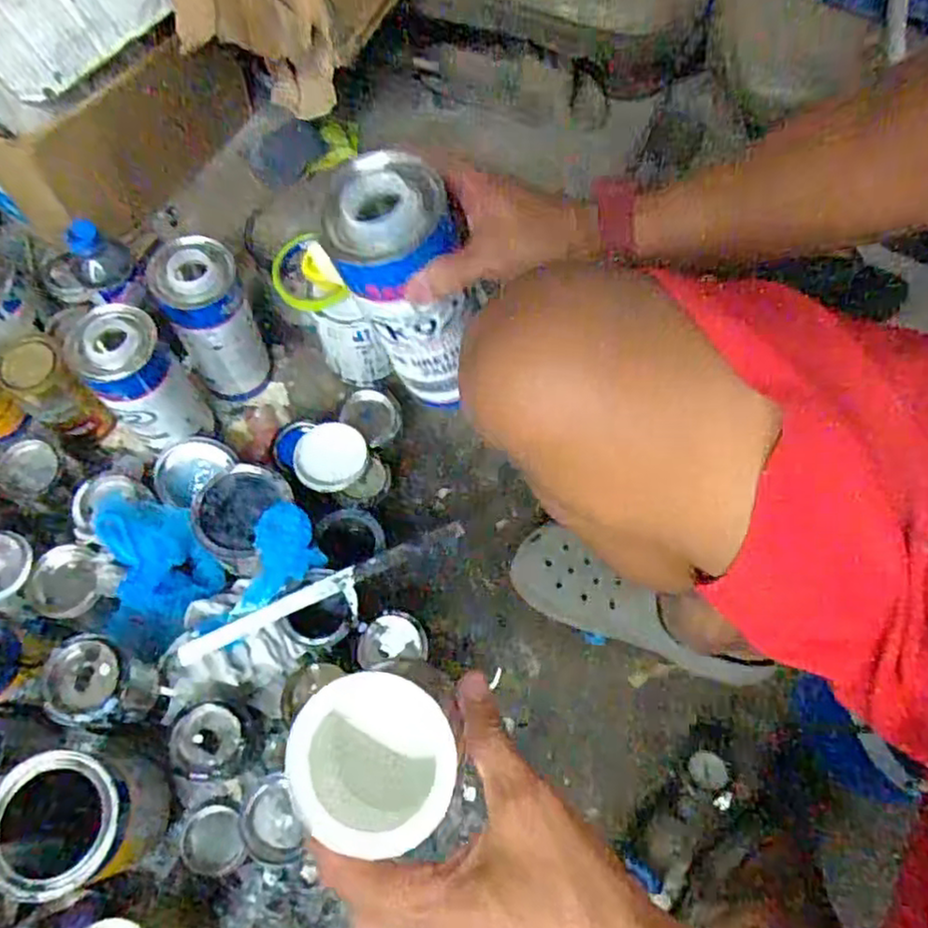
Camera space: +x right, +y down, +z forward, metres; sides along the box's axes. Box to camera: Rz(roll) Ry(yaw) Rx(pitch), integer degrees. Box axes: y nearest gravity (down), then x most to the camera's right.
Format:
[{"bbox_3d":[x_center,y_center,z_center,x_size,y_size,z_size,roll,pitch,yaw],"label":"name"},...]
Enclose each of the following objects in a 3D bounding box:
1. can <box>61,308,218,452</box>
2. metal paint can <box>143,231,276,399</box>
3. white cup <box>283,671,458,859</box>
[{"bbox_3d":[-0.328,-0.078,0.725,0.077,0.176,0.081,0,67,0],"label":"can"},{"bbox_3d":[-0.269,-0.150,0.765,0.070,0.218,0.077,0,67,0],"label":"metal paint can"},{"bbox_3d":[-0.041,0.140,0.329,0.071,0.074,0.068,0,67,0],"label":"white cup"}]

